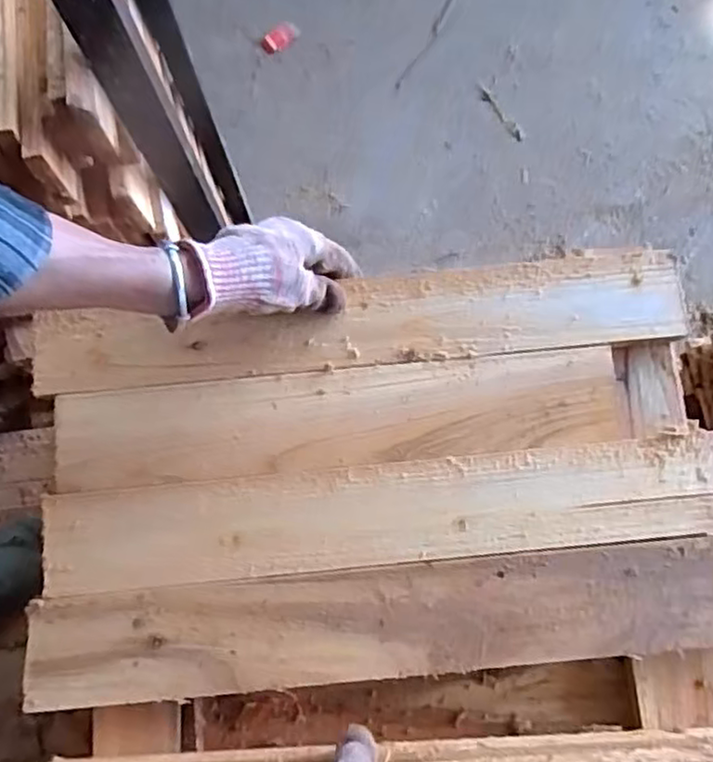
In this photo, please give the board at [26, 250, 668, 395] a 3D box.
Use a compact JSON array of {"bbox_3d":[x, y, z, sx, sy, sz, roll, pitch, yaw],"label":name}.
[{"bbox_3d":[0.003,-0.042,0.516,0.487,0.009,0.074,-6,77,-1],"label":"board"}]

